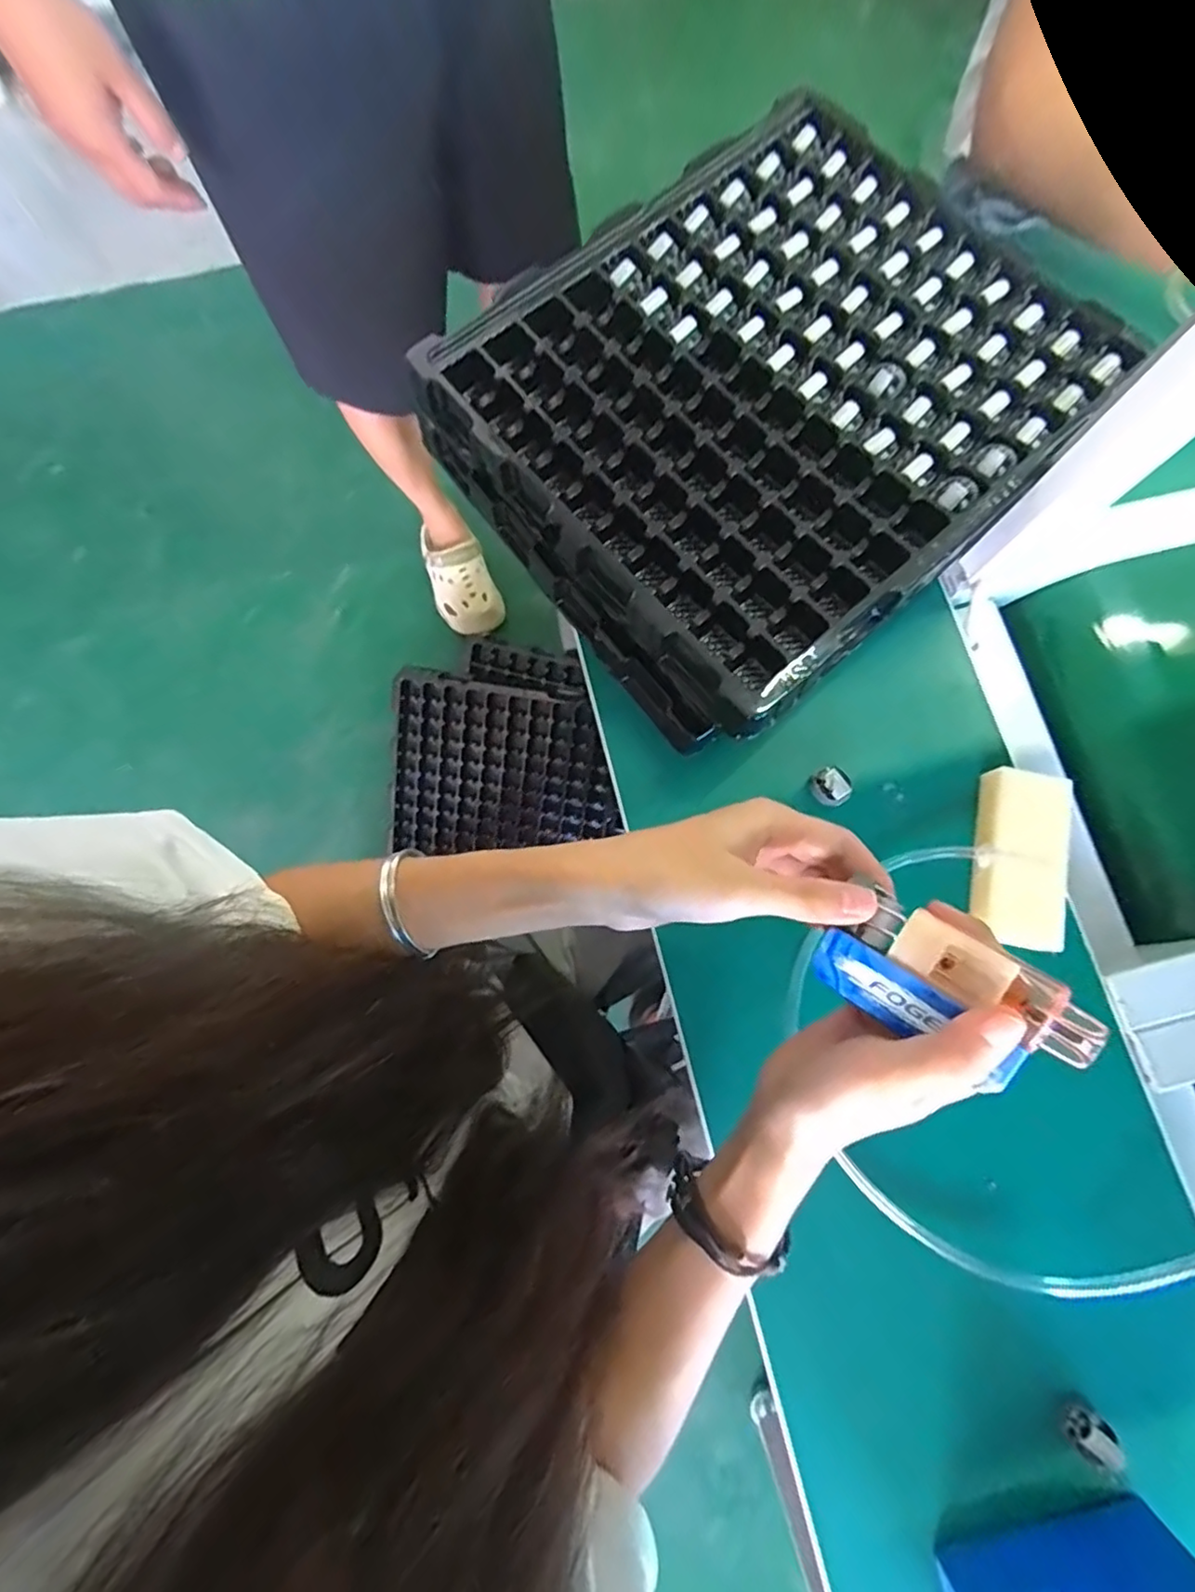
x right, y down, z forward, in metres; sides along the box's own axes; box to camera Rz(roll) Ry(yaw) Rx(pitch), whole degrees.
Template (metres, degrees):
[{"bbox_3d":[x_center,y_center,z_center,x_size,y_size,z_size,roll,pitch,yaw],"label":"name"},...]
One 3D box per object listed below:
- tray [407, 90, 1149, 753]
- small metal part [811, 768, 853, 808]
[{"bbox_3d":[0.127,-0.279,0.470,0.400,0.096,0.353,-36,80,-6],"label":"tray"},{"bbox_3d":[0.171,-0.006,0.452,0.027,0.017,0.027,0,78,1],"label":"small metal part"}]

